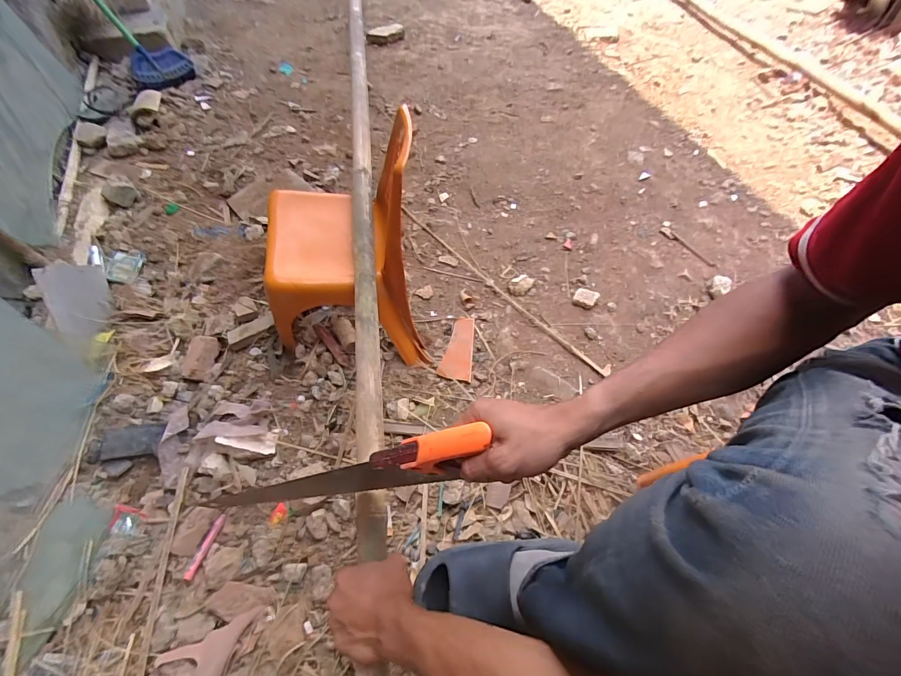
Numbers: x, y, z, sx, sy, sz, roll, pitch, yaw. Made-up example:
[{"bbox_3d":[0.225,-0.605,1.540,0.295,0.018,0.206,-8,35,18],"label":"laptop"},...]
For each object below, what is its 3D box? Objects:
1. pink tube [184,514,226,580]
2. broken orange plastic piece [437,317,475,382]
[{"bbox_3d":[-0.396,0.335,0.634,0.013,0.013,0.102,5,35,2],"label":"pink tube"},{"bbox_3d":[0.015,0.021,0.848,0.066,0.011,0.152,5,58,2],"label":"broken orange plastic piece"}]

